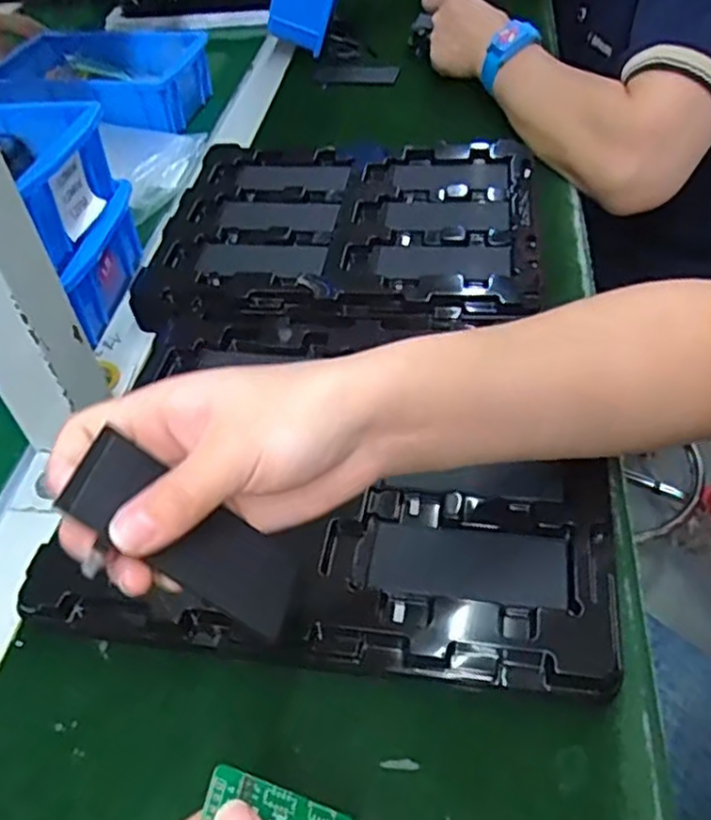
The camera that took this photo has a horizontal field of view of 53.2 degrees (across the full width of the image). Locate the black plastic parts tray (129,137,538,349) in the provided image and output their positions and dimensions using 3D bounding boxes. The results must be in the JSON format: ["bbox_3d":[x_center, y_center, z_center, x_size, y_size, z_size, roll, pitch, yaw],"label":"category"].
[{"bbox_3d":[-0.007,-0.128,0.537,0.269,0.032,0.235,4,49,9],"label":"black plastic parts tray"}]

